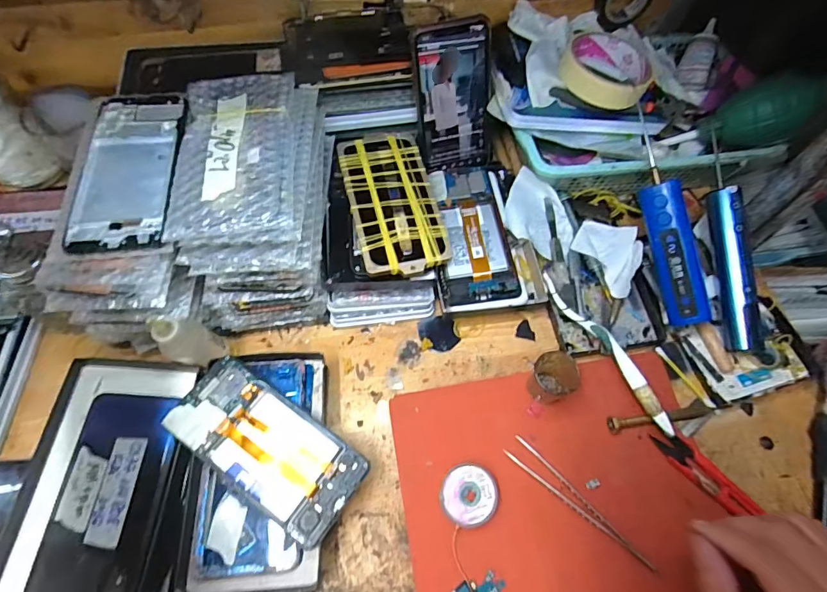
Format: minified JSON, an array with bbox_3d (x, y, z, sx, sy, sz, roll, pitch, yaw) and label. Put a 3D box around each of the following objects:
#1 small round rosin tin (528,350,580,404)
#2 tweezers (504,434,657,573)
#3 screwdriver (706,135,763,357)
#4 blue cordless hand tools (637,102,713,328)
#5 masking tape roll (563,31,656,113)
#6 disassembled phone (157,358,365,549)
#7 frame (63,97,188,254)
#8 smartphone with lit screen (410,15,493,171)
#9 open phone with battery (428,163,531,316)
[{"bbox_3d":[0.121,0.071,0.388,0.030,0.045,0.037,-18,65,-10],"label":"small round rosin tin"},{"bbox_3d":[0.133,0.166,0.359,0.131,0.014,0.019,41,69,18],"label":"tweezers"},{"bbox_3d":[0.308,-0.052,0.424,0.033,0.029,0.207,-1,81,-3],"label":"screwdriver"},{"bbox_3d":[0.236,-0.071,0.416,0.033,0.029,0.197,-12,87,-7],"label":"blue cordless hand tools"},{"bbox_3d":[0.195,-0.228,0.449,0.085,0.032,0.082,0,63,-1],"label":"masking tape roll"},{"bbox_3d":[-0.114,0.115,0.345,0.151,0.011,0.072,32,67,14],"label":"disassembled phone"},{"bbox_3d":[-0.225,-0.103,0.356,0.076,0.012,0.149,-3,63,-3],"label":"frame"},{"bbox_3d":[0.042,-0.195,0.450,0.078,0.141,0.010,-13,42,-5],"label":"smartphone with lit screen"},{"bbox_3d":[0.058,-0.063,0.448,0.081,0.013,0.162,-8,64,-2],"label":"open phone with battery"}]

